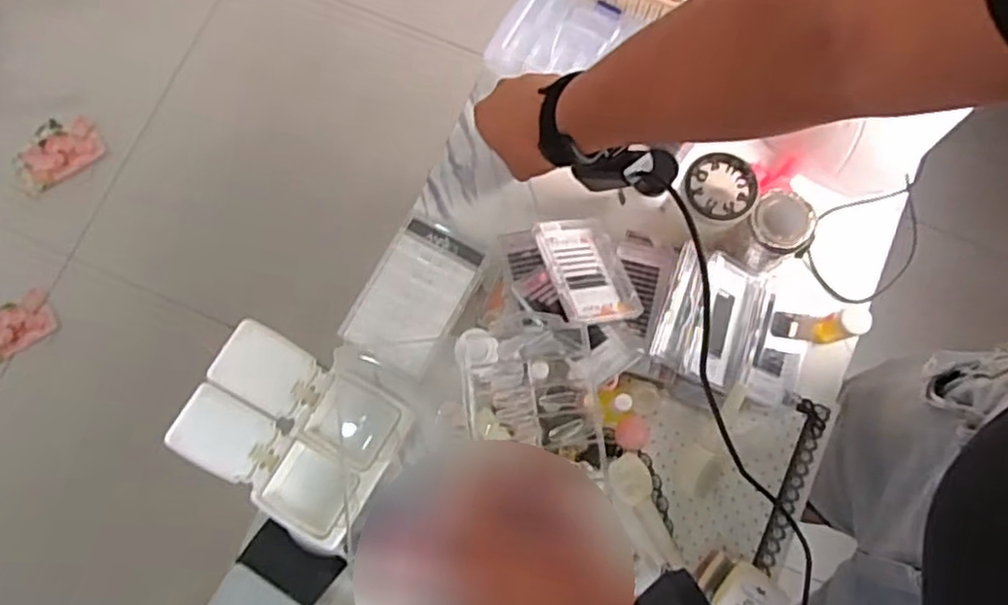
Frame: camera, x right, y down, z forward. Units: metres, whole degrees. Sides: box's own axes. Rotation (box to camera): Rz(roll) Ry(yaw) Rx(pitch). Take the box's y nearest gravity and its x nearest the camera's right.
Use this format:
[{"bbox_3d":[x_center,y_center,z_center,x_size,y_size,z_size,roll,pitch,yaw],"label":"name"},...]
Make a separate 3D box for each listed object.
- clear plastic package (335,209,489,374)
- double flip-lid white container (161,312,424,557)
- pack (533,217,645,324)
[{"bbox_3d":[-0.082,-0.010,0.608,0.082,0.016,0.133,28,79,6],"label":"clear plastic package"},{"bbox_3d":[-0.188,0.119,0.605,0.173,0.072,0.142,31,79,6],"label":"double flip-lid white container"},{"bbox_3d":[0.078,-0.029,0.591,0.077,0.013,0.102,-10,66,-29],"label":"pack"}]

